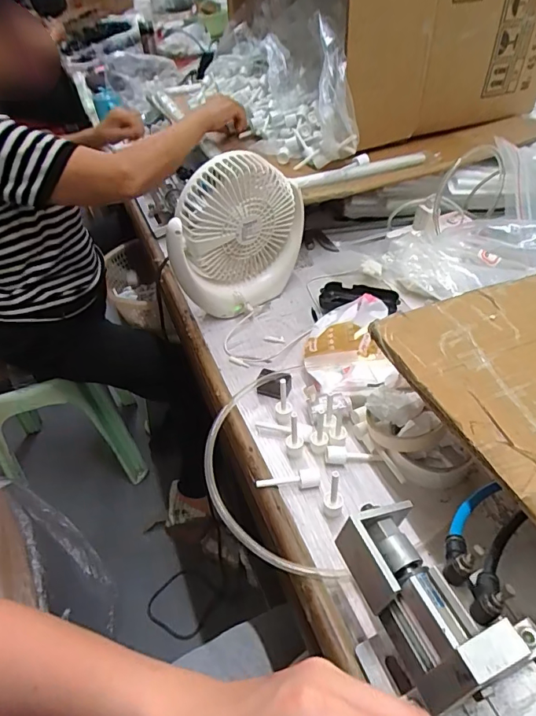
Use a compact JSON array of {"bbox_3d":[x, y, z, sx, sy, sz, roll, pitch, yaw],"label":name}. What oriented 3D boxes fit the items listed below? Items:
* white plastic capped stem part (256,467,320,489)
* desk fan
[{"bbox_3d":[0.021,0.125,0.469,0.064,0.014,0.015,-7,43,-1],"label":"white plastic capped stem part"},{"bbox_3d":[-0.041,-0.167,0.636,0.191,0.200,0.075,-32,49,-25],"label":"desk fan"}]

